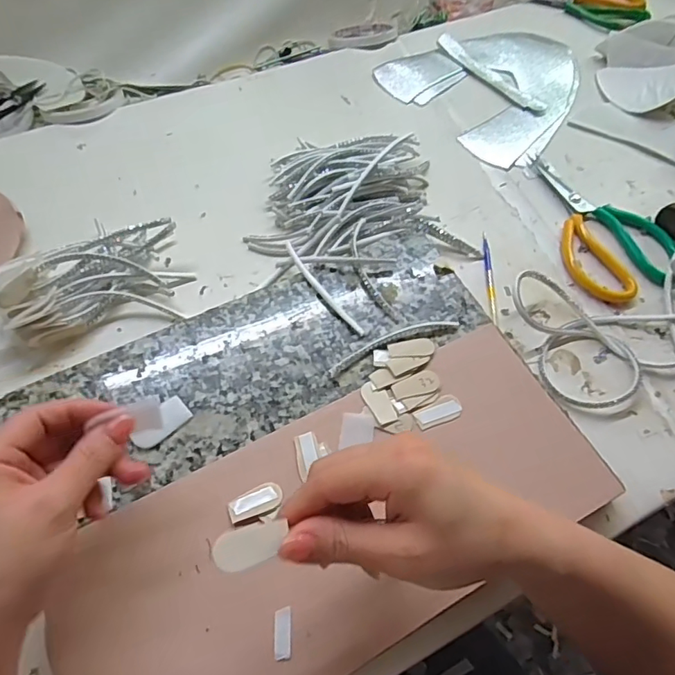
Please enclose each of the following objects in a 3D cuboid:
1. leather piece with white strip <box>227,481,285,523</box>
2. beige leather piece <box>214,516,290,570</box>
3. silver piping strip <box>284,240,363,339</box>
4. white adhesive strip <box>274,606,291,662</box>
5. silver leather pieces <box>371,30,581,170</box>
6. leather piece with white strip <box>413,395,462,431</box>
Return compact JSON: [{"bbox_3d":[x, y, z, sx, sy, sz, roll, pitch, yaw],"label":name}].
[{"bbox_3d":[-0.056,0.112,0.351,0.037,0.004,0.018,-21,65,-14],"label":"leather piece with white strip"},{"bbox_3d":[-0.042,0.100,0.248,0.035,0.004,0.018,-10,72,-26],"label":"beige leather piece"},{"bbox_3d":[-0.015,-0.045,0.441,0.011,0.008,0.116,-30,65,-18],"label":"silver piping strip"},{"bbox_3d":[-0.034,0.182,0.316,0.010,0.004,0.028,0,62,-3],"label":"white adhesive strip"},{"bbox_3d":[0.192,-0.315,0.631,0.227,0.013,0.204,-37,70,-20],"label":"silver leather pieces"},{"bbox_3d":[0.076,0.056,0.391,0.037,0.005,0.019,-18,64,-12],"label":"leather piece with white strip"}]

